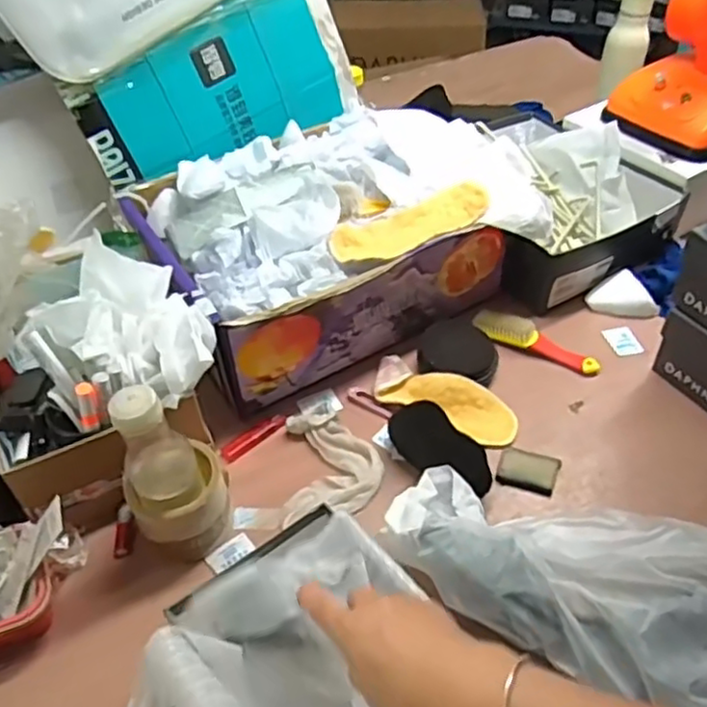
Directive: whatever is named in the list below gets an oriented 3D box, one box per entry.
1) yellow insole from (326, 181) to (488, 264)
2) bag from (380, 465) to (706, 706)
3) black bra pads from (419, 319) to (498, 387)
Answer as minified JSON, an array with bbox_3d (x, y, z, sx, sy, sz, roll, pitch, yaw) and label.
[{"bbox_3d":[0.065,-0.153,0.786,0.199,0.032,0.071,-23,49,-19],"label":"yellow insole"},{"bbox_3d":[0.178,0.190,0.594,0.294,0.083,0.151,18,49,19],"label":"bag"},{"bbox_3d":[0.125,-0.006,0.815,0.092,0.030,0.083,10,47,12],"label":"black bra pads"}]

